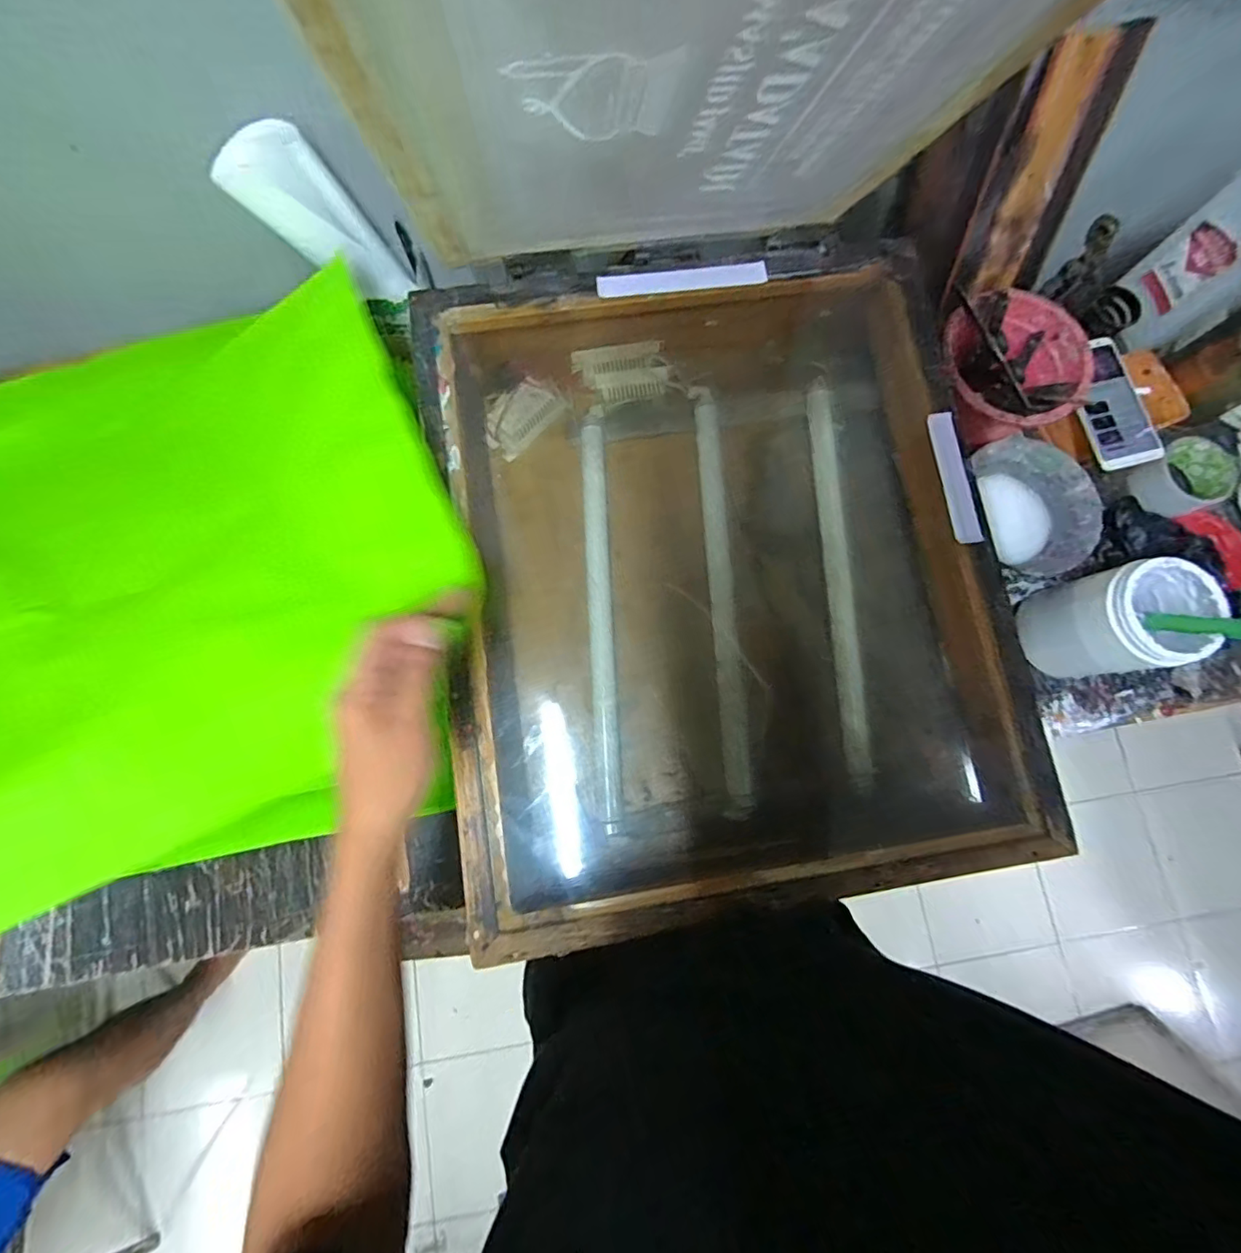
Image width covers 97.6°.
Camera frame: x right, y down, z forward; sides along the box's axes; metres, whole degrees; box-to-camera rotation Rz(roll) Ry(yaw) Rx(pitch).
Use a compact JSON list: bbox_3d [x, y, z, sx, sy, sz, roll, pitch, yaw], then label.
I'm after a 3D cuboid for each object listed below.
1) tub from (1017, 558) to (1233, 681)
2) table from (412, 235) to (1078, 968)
[{"bbox_3d":[0.502,-0.007,0.551,0.097,0.139,0.096,0,79,-1],"label":"tub"},{"bbox_3d":[0.089,-0.048,0.559,0.492,0.174,0.590,-8,79,-2],"label":"table"}]

